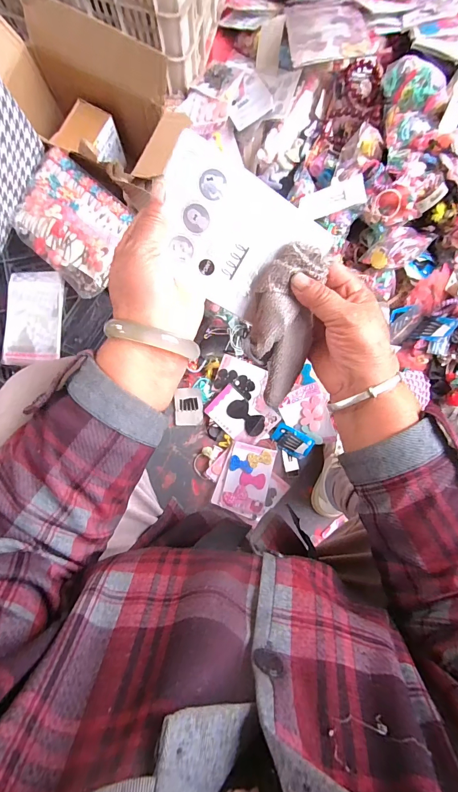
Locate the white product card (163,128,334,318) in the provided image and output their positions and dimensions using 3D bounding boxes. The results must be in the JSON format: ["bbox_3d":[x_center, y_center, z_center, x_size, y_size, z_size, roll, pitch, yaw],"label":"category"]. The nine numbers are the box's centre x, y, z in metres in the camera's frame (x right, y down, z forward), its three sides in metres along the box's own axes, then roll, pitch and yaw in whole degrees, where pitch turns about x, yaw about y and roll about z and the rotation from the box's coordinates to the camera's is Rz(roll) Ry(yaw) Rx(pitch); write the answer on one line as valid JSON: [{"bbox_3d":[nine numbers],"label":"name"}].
[{"bbox_3d":[0.002,-0.124,0.276,0.129,0.005,0.094,29,114,-17],"label":"white product card"}]

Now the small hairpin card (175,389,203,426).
[{"bbox_3d":[-0.091,0.026,0.786,0.061,0.011,0.084,1,86,-1],"label":"small hairpin card"}]

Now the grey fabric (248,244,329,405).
[{"bbox_3d":[0.046,-0.056,0.298,0.059,0.028,0.135,1,114,-1],"label":"grey fabric"}]

